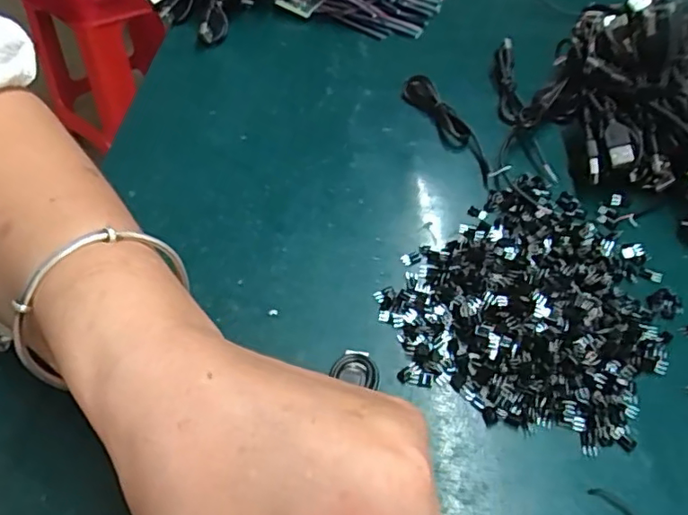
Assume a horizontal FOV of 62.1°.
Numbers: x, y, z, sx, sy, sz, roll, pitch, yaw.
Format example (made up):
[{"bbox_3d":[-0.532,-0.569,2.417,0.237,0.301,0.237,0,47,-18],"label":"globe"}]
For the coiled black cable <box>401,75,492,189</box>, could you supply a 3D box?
[{"bbox_3d":[0.078,-0.096,0.413,0.024,0.015,0.126,-17,51,-13],"label":"coiled black cable"}]

